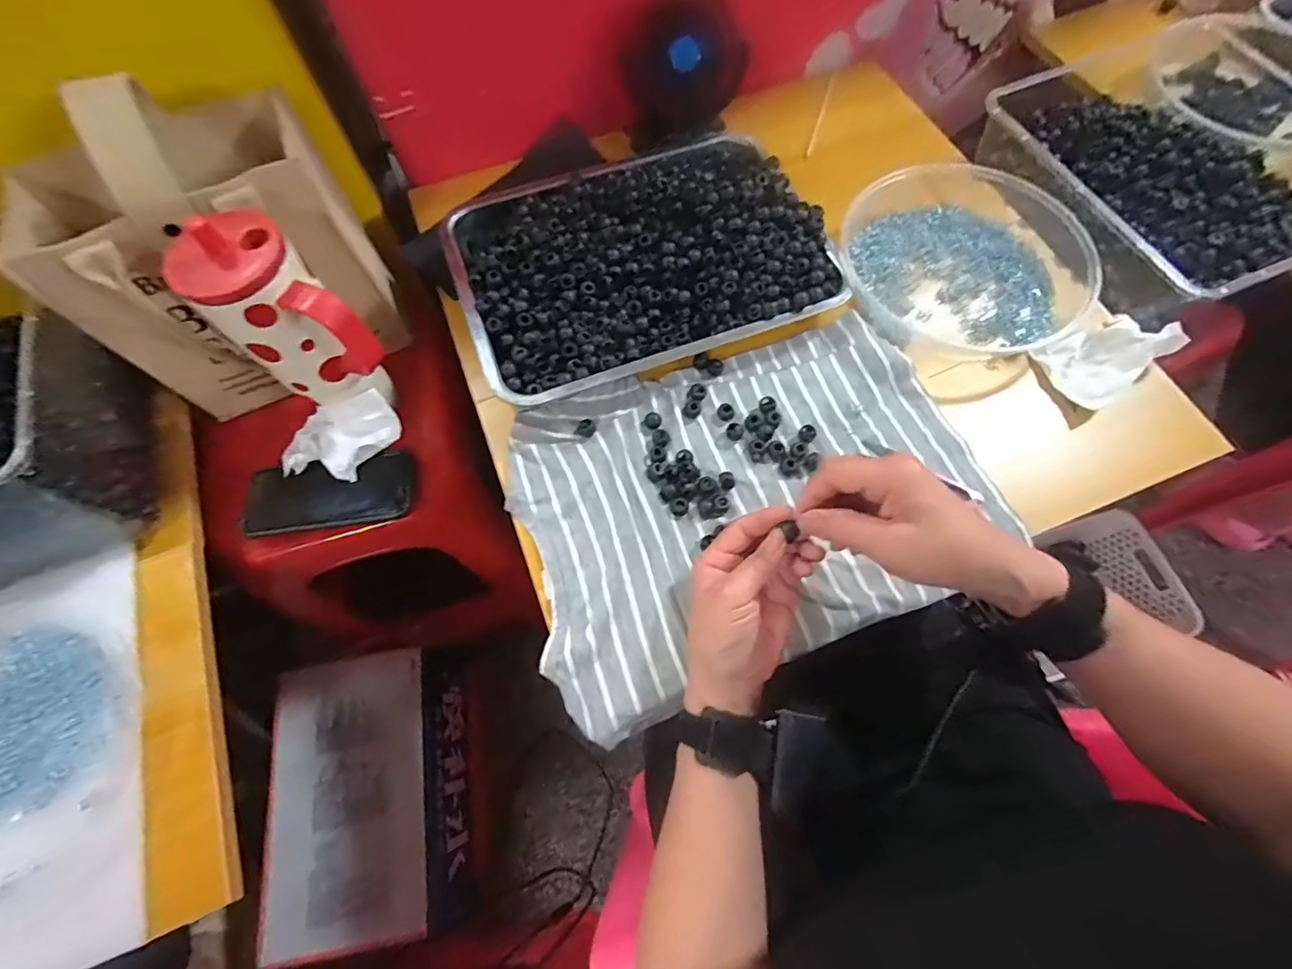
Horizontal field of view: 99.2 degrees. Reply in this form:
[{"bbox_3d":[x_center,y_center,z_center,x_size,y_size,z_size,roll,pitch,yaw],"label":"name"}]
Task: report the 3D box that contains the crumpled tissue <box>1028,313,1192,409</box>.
[{"bbox_3d":[0.414,-0.122,0.488,0.108,0.032,0.072,-31,70,-11],"label":"crumpled tissue"}]

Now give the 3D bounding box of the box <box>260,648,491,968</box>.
[{"bbox_3d":[-0.362,0.425,0.773,0.216,0.190,0.338,-14,68,-4],"label":"box"}]

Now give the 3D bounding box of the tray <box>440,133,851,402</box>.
[{"bbox_3d":[-0.007,-0.222,0.527,0.336,0.059,0.254,-20,69,-7],"label":"tray"}]

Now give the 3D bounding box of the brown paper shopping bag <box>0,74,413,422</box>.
[{"bbox_3d":[-0.392,-0.201,0.504,0.240,0.269,0.133,-10,68,-3],"label":"brown paper shopping bag"}]

